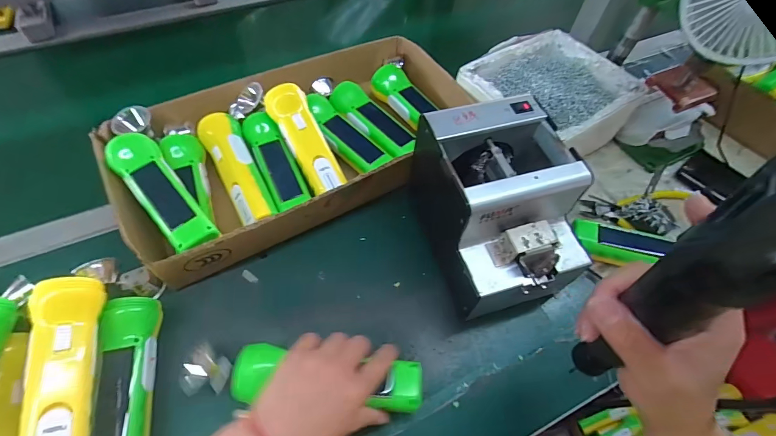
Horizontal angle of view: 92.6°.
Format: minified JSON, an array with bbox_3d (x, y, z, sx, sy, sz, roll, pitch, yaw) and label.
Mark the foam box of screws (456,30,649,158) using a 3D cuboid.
[{"bbox_3d":[0.213,-0.161,0.514,0.202,0.080,0.171,-29,64,-20],"label":"foam box of screws"}]

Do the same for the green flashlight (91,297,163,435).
[{"bbox_3d":[-0.236,0.154,0.334,0.043,0.041,0.165,-8,58,-9],"label":"green flashlight"}]

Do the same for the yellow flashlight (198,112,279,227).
[{"bbox_3d":[-0.182,-0.059,0.450,0.047,0.045,0.160,-19,69,-27],"label":"yellow flashlight"}]

